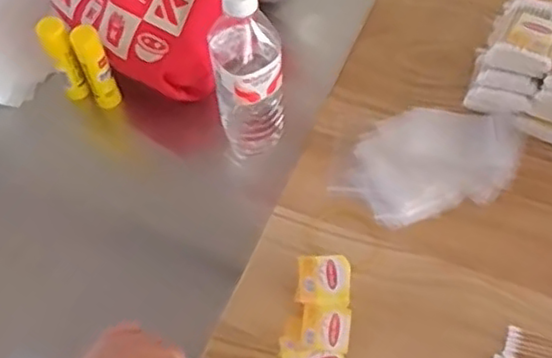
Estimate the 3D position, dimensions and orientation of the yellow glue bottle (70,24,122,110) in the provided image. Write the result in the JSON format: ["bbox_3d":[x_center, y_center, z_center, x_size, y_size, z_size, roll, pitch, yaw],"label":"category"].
[{"bbox_3d":[-0.206,-0.125,0.751,0.029,0.121,0.021,-18,59,-8],"label":"yellow glue bottle"}]

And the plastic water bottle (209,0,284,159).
[{"bbox_3d":[-0.029,-0.106,0.661,0.064,0.225,0.064,-7,58,-1],"label":"plastic water bottle"}]

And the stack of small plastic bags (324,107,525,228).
[{"bbox_3d":[0.159,-0.019,0.669,0.191,0.009,0.122,-16,59,-7],"label":"stack of small plastic bags"}]

